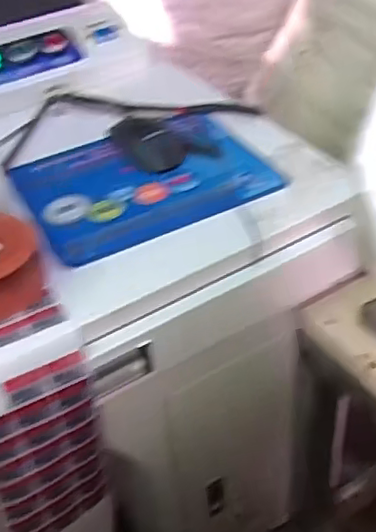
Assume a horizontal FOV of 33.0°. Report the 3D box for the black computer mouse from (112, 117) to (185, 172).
[{"bbox_3d":[-0.047,-0.144,0.716,0.057,0.033,0.093,-24,44,-19],"label":"black computer mouse"}]

